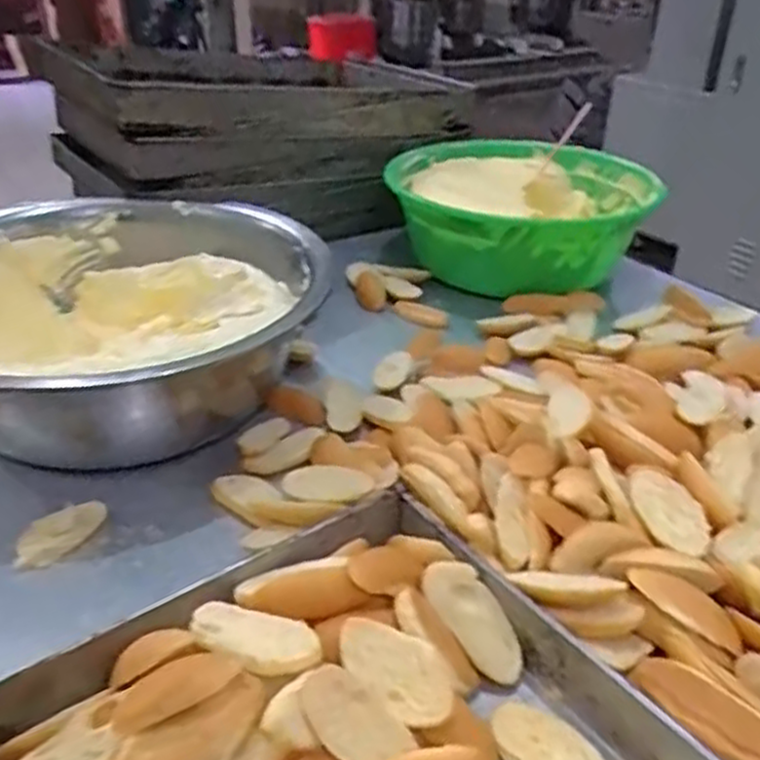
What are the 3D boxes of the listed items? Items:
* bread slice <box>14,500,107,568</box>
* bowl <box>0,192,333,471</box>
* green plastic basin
[{"bbox_3d":[-0.290,0.139,0.689,0.042,0.024,0.084,28,41,35],"label":"bread slice"},{"bbox_3d":[-0.296,-0.051,0.860,0.461,0.179,0.430,1,32,-1],"label":"bowl"},{"bbox_3d":[0.227,-0.253,1.222,0.390,0.171,0.390,-1,33,-5],"label":"green plastic basin"}]

